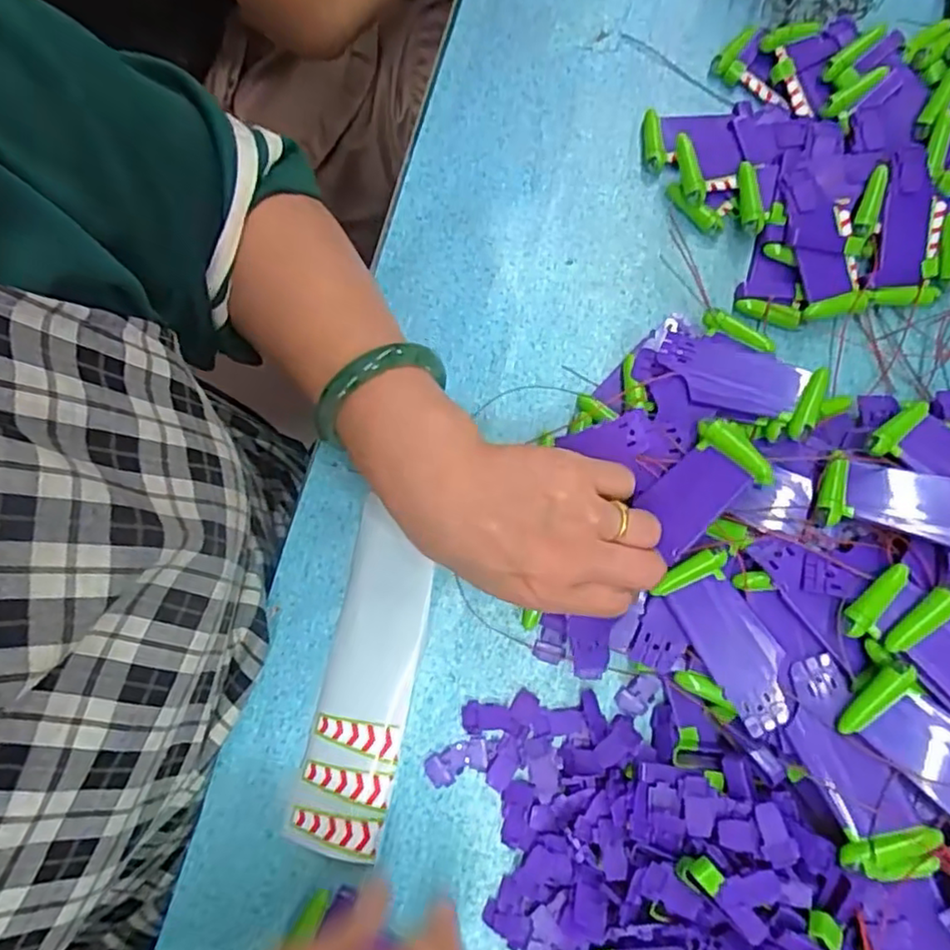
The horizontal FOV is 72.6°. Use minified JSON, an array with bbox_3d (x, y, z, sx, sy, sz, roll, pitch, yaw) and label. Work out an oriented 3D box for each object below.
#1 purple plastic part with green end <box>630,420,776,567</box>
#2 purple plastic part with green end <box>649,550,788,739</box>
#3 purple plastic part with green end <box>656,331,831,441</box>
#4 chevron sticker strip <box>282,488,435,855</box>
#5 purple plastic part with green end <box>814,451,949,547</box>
[{"bbox_3d":[0.117,0.007,0.341,0.069,0.009,0.041,-47,66,21],"label":"purple plastic part with green end"},{"bbox_3d":[0.133,0.085,0.335,0.037,0.016,0.087,-31,80,-7],"label":"purple plastic part with green end"},{"bbox_3d":[0.145,-0.053,0.359,0.088,0.012,0.040,27,79,21],"label":"purple plastic part with green end"},{"bbox_3d":[-0.060,0.114,0.361,0.052,0.009,0.181,12,80,9],"label":"chevron sticker strip"},{"bbox_3d":[0.224,0.014,0.325,0.091,0.011,0.038,9,77,19],"label":"purple plastic part with green end"}]

